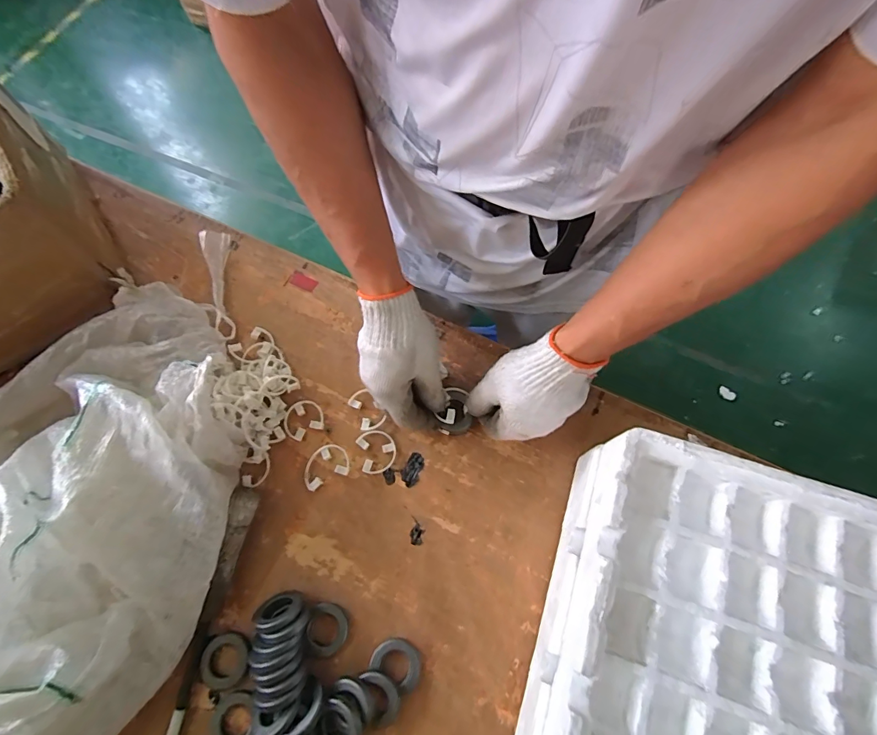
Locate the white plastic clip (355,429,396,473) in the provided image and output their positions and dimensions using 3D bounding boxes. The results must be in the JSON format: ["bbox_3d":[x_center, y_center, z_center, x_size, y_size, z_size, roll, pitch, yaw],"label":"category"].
[{"bbox_3d":[-0.066,0.089,0.458,0.039,0.011,0.043,-18,69,-5],"label":"white plastic clip"}]

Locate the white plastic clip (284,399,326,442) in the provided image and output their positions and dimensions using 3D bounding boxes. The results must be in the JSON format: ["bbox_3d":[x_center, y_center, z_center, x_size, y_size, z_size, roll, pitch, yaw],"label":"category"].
[{"bbox_3d":[-0.151,0.056,0.470,0.042,0.009,0.040,-1,69,1],"label":"white plastic clip"}]

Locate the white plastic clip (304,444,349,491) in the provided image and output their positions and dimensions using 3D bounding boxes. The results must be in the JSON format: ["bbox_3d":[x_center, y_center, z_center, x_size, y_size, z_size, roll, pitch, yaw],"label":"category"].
[{"bbox_3d":[-0.122,0.105,0.453,0.050,0.009,0.038,-24,70,-7],"label":"white plastic clip"}]

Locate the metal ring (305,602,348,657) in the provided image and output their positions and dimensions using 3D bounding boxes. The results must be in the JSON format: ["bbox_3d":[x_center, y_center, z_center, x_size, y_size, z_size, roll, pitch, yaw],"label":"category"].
[{"bbox_3d":[-0.105,0.245,0.397,0.038,0.008,0.042,26,57,-12],"label":"metal ring"}]

